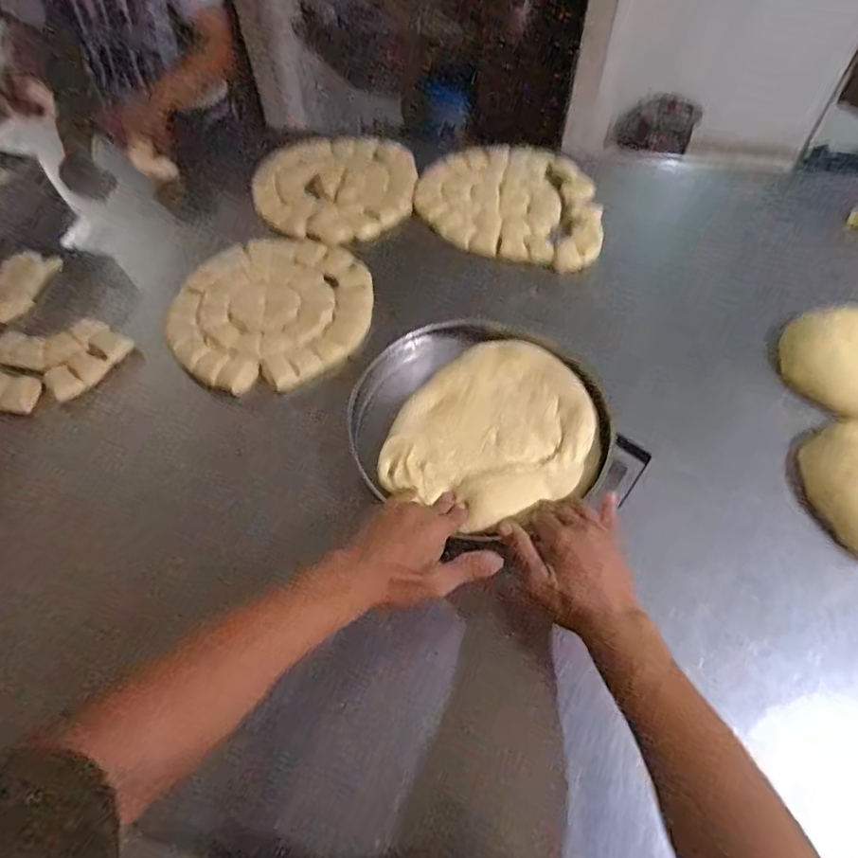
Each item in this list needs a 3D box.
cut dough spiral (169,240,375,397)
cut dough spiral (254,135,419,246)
[{"bbox_3d":[-0.234,-0.173,0.829,0.300,0.044,0.283,-6,55,-3],"label":"cut dough spiral"},{"bbox_3d":[-0.167,-0.438,0.990,0.279,0.022,0.290,-3,55,-2],"label":"cut dough spiral"}]

